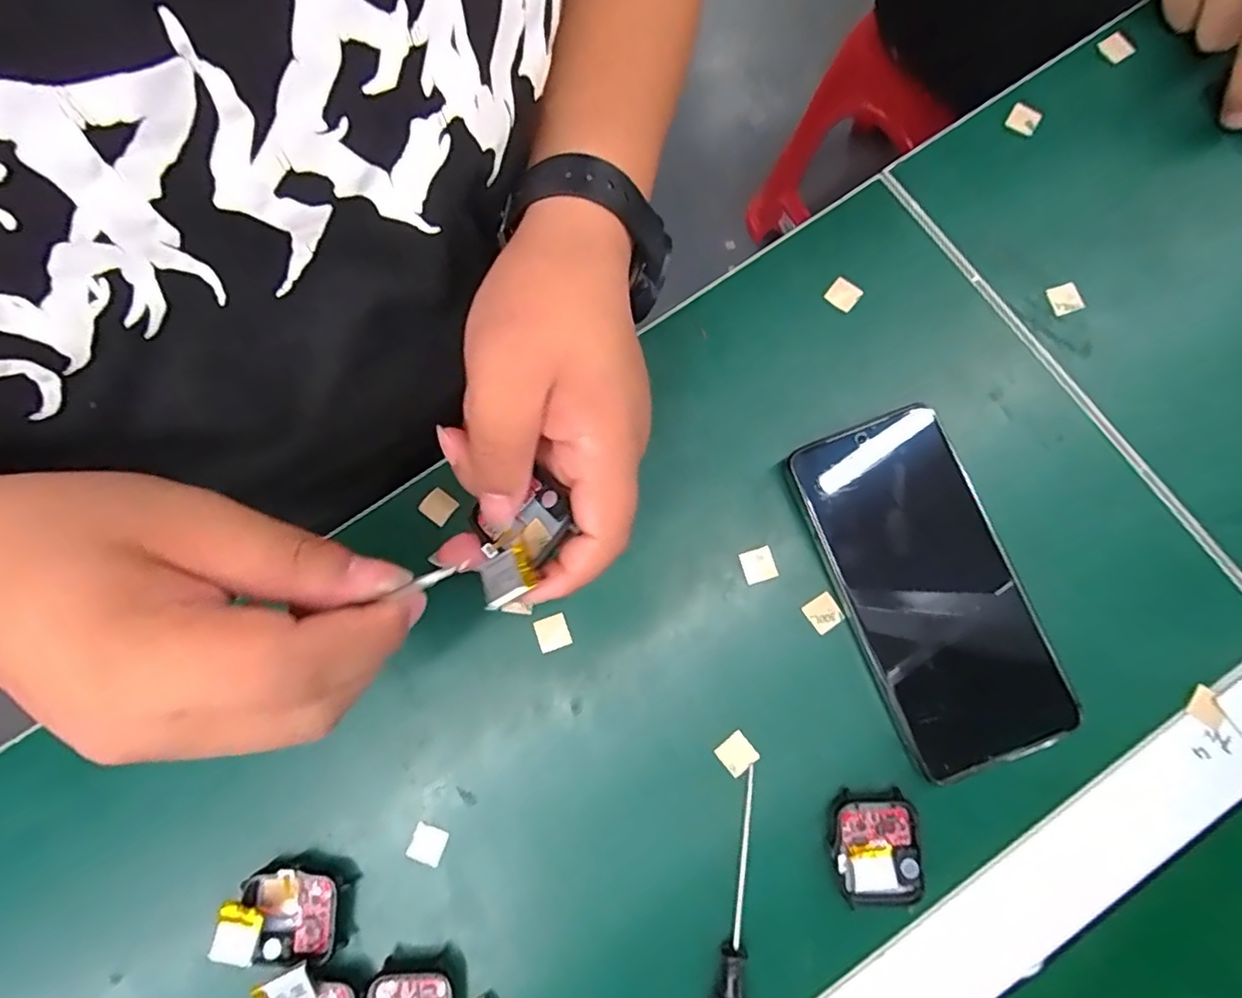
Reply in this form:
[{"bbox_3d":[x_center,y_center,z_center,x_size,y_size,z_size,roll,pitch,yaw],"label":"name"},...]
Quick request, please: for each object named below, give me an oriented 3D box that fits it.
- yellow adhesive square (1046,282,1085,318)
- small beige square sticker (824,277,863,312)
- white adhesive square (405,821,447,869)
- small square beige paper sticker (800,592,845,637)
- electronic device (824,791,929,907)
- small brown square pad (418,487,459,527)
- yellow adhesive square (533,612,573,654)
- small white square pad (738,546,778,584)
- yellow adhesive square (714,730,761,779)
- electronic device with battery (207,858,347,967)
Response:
[{"bbox_3d":[0.231,-0.105,0.316,0.013,0.004,0.016,-17,80,-2],"label":"yellow adhesive square"},{"bbox_3d":[0.117,-0.108,0.322,0.016,0.004,0.015,38,83,7],"label":"small beige square sticker"},{"bbox_3d":[-0.089,0.158,0.277,0.016,0.004,0.016,20,81,5],"label":"white adhesive square"},{"bbox_3d":[0.097,0.055,0.291,0.016,0.004,0.016,-32,81,-5],"label":"small square beige paper sticker"},{"bbox_3d":[0.112,0.154,0.268,0.038,0.010,0.045,-7,80,0],"label":"electronic device"},{"bbox_3d":[-0.093,0.004,0.306,0.016,0.004,0.015,38,83,7],"label":"small brown square pad"},{"bbox_3d":[-0.033,0.065,0.293,0.016,0.004,0.015,-20,80,-2],"label":"yellow adhesive square"},{"bbox_3d":[0.067,0.032,0.296,0.015,0.004,0.015,-18,80,-2],"label":"small white square pad"},{"bbox_3d":[0.054,0.118,0.281,0.016,0.004,0.015,-39,81,-6],"label":"yellow adhesive square"},{"bbox_3d":[-0.148,0.183,0.268,0.048,0.018,0.038,3,80,2],"label":"electronic device with battery"}]

